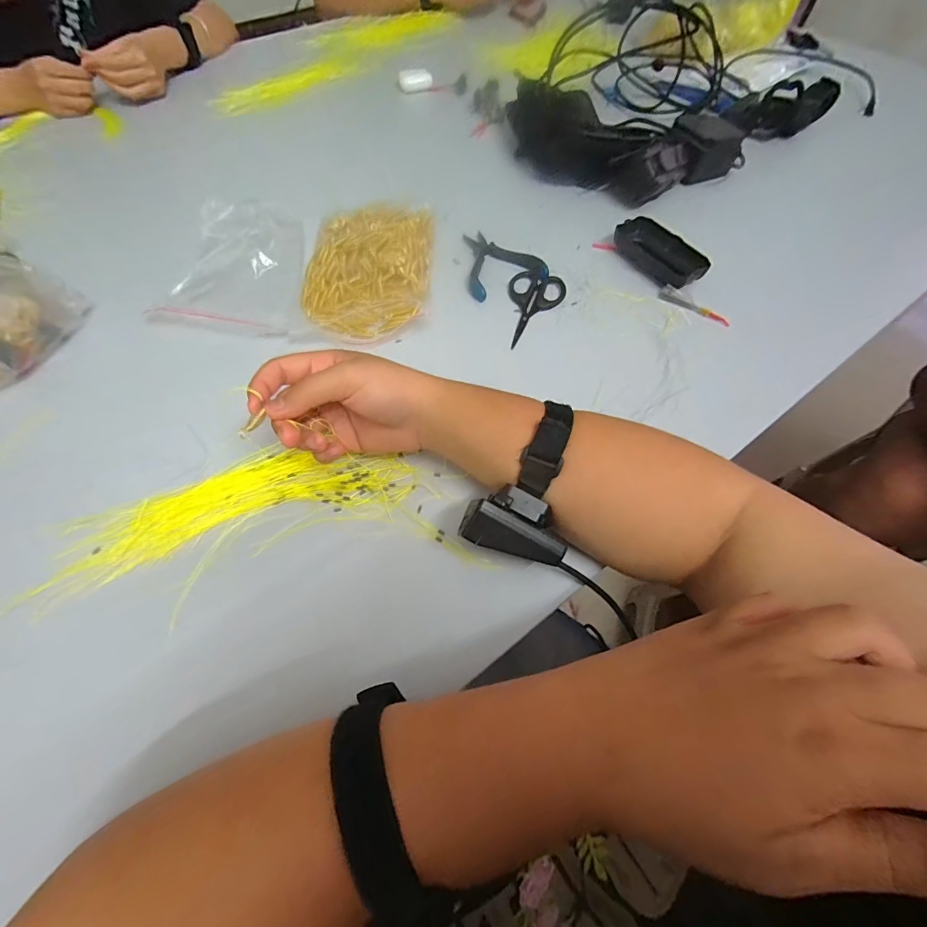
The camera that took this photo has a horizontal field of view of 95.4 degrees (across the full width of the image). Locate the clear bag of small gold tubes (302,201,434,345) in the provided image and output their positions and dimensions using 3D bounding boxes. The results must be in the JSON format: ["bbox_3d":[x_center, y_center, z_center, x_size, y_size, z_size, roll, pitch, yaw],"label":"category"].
[{"bbox_3d":[-0.104,-0.230,0.473,0.133,0.026,0.212,-1,62,-1],"label":"clear bag of small gold tubes"}]

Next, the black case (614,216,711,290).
[{"bbox_3d":[0.227,-0.242,0.488,0.052,0.022,0.112,-24,64,-13],"label":"black case"}]

